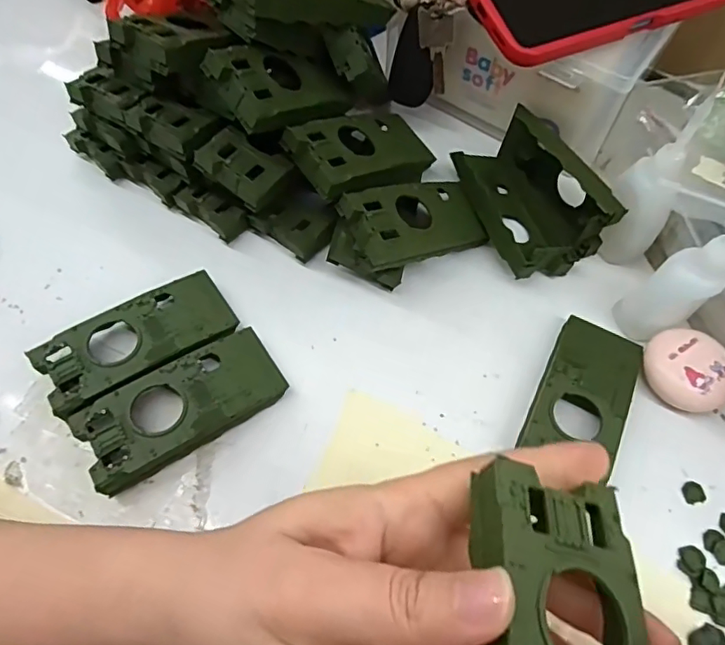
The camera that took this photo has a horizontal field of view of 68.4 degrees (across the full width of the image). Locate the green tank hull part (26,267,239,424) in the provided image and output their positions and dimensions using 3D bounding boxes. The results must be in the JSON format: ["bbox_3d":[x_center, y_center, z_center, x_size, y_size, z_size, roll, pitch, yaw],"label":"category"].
[{"bbox_3d":[-0.126,0.012,0.305,0.103,0.022,0.049,-31,67,-18],"label":"green tank hull part"}]

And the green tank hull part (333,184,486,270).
[{"bbox_3d":[0.032,-0.060,0.328,0.097,0.026,0.043,-15,61,-34],"label":"green tank hull part"}]

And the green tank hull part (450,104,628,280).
[{"bbox_3d":[0.106,-0.086,0.351,0.077,0.046,0.112,-21,64,-13],"label":"green tank hull part"}]

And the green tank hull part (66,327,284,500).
[{"bbox_3d":[-0.095,0.046,0.288,0.103,0.020,0.045,-31,67,-18],"label":"green tank hull part"}]

